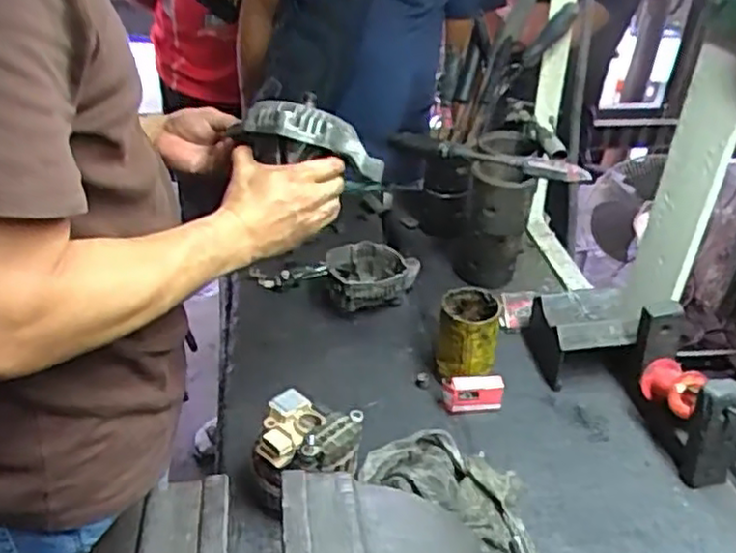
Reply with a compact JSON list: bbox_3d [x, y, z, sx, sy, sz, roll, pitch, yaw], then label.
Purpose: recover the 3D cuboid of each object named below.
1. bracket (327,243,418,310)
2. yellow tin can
[{"bbox_3d":[0.013,0.008,1.079,0.144,0.069,0.114,-1,34,-8],"label":"bracket"},{"bbox_3d":[0.127,0.087,0.916,0.072,0.121,0.071,3,33,-2],"label":"yellow tin can"}]

